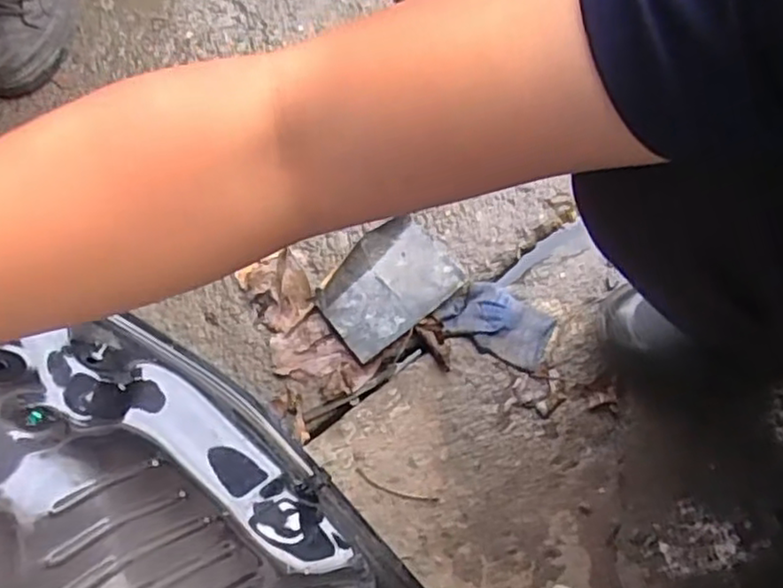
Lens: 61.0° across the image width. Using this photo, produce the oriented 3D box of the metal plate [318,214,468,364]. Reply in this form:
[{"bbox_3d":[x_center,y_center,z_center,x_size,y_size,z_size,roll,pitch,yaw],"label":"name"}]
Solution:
[{"bbox_3d":[-0.005,-0.008,0.711,0.139,0.020,0.102,-36,73,-12],"label":"metal plate"}]

